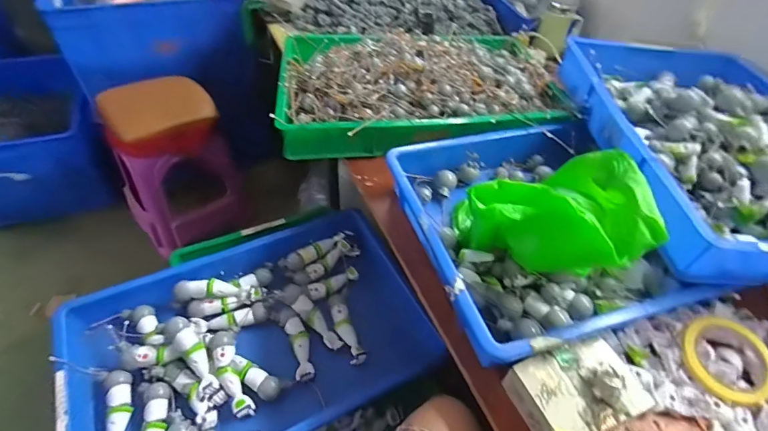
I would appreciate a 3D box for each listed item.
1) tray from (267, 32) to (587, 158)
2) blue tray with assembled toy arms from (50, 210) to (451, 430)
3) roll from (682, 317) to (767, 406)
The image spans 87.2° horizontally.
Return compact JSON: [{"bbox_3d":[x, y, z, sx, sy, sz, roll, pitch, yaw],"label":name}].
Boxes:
[{"bbox_3d":[0.076,-0.277,0.829,0.559,0.113,0.369,0,48,-6],"label":"tray"},{"bbox_3d":[-0.220,0.215,0.694,0.573,0.080,0.393,-23,54,-24],"label":"blue tray with assembled toy arms"},{"bbox_3d":[0.415,0.173,0.484,0.094,0.014,0.101,-2,62,3],"label":"roll"}]

